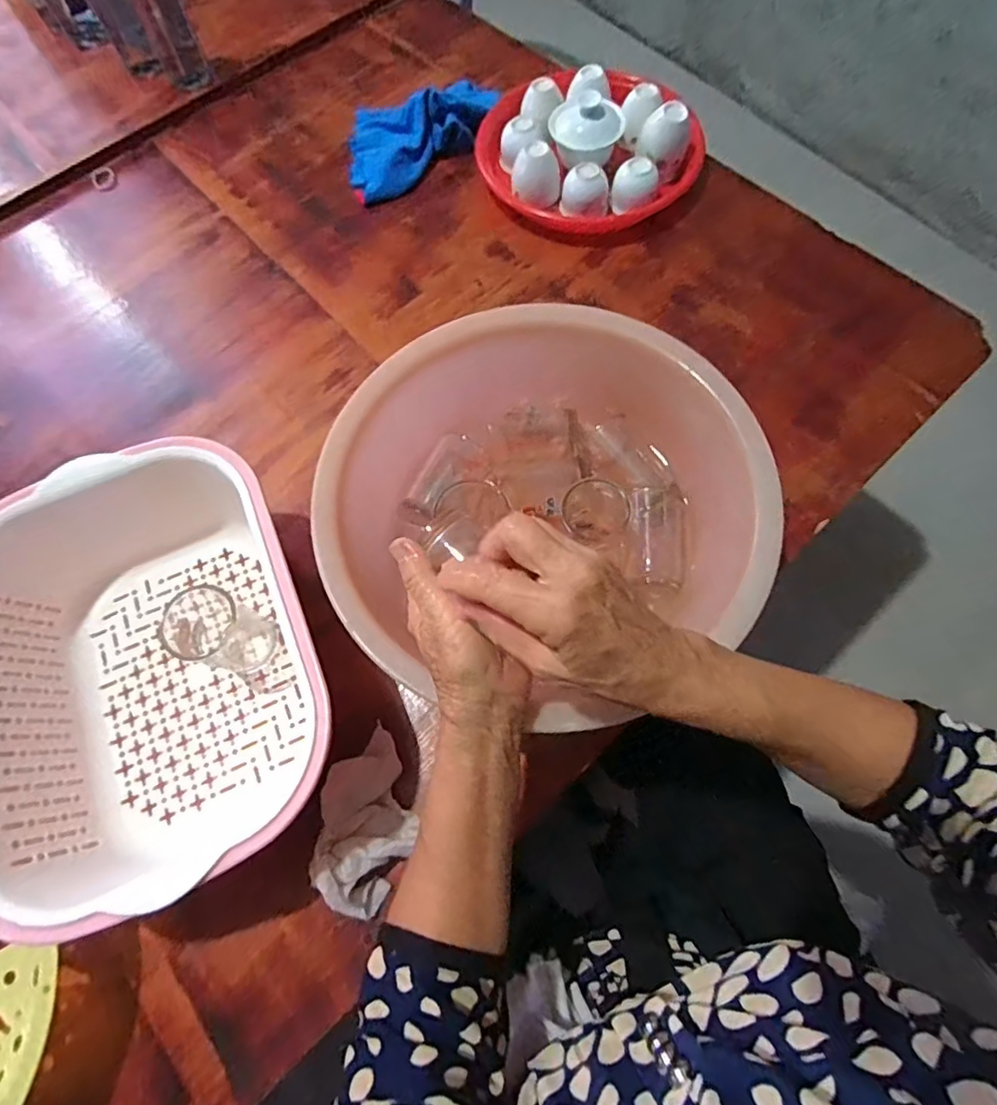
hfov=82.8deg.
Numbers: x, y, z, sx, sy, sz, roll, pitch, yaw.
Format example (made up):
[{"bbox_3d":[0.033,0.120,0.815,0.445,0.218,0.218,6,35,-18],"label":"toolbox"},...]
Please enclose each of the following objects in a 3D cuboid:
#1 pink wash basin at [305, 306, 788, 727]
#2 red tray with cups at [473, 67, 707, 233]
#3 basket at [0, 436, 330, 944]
[{"bbox_3d":[0.026,-0.046,0.459,0.327,0.109,0.279,-22,71,-5],"label":"pink wash basin"},{"bbox_3d":[0.093,-0.468,0.629,0.217,0.061,0.213,-22,71,-6],"label":"red tray with cups"},{"bbox_3d":[-0.246,0.082,0.423,0.228,0.116,0.293,-23,71,-6],"label":"basket"}]

